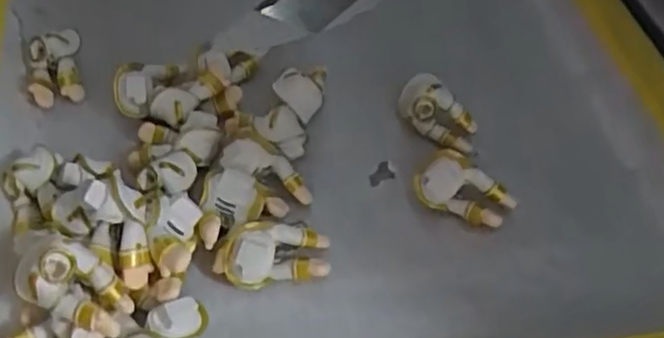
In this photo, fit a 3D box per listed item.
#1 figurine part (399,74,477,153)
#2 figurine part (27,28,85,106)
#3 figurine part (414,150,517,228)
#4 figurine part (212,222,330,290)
[{"bbox_3d":[0.039,-0.019,0.238,0.029,0.022,0.014,28,52,17],"label":"figurine part"},{"bbox_3d":[-0.103,-0.038,0.243,0.019,0.007,0.028,-6,83,-9],"label":"figurine part"},{"bbox_3d":[0.044,0.007,0.217,0.032,0.017,0.015,17,52,11],"label":"figurine part"},{"bbox_3d":[-0.018,0.026,0.198,0.034,0.018,0.015,-7,51,-8],"label":"figurine part"}]

